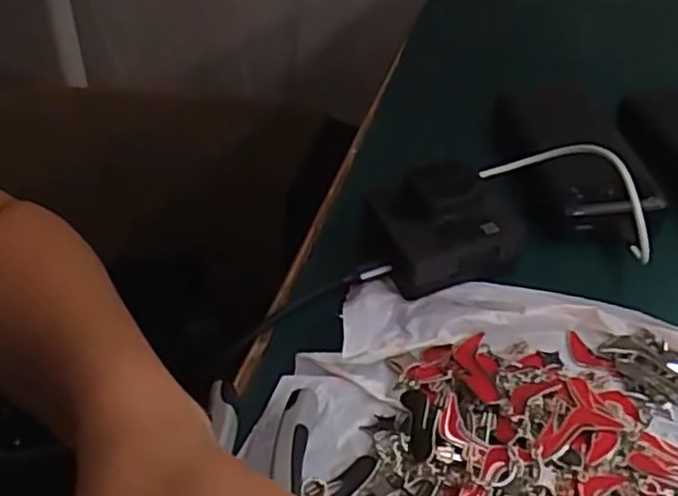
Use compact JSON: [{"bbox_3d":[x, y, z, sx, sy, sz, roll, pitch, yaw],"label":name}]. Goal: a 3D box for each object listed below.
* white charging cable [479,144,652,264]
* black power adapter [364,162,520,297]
[{"bbox_3d":[0.144,-0.039,0.425,0.021,0.056,0.120,-27,47,-23],"label":"white charging cable"},{"bbox_3d":[0.061,-0.015,0.421,0.085,0.038,0.066,-14,42,-13],"label":"black power adapter"}]

